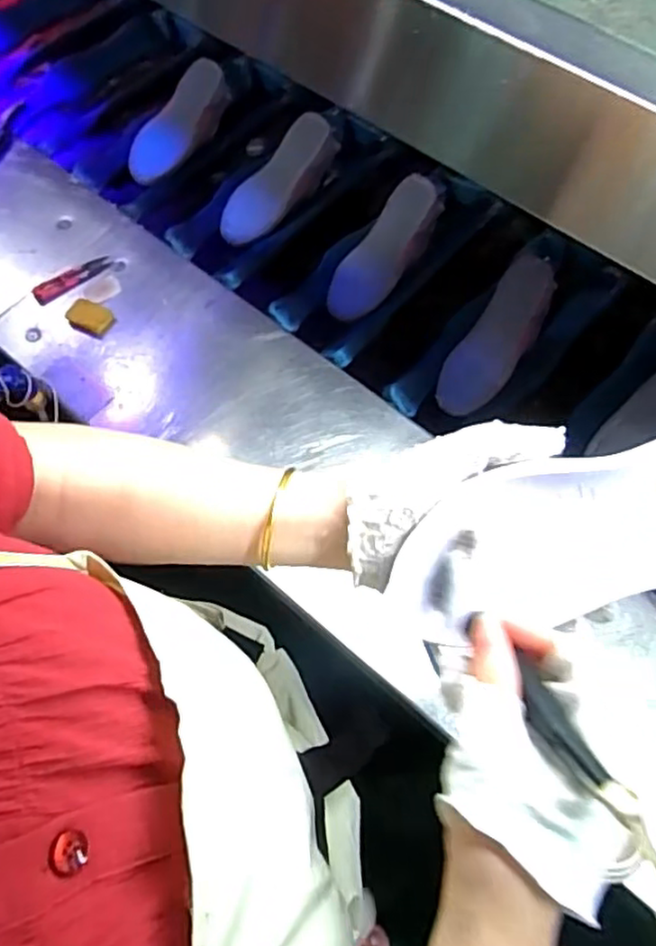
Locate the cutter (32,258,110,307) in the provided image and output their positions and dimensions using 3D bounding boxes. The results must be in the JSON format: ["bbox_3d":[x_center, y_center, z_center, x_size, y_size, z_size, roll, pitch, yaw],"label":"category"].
[{"bbox_3d":[-0.316,-0.240,0.835,0.101,0.009,0.026,-34,67,-12],"label":"cutter"}]

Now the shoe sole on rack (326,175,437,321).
[{"bbox_3d":[0.068,-0.284,0.858,0.067,0.012,0.199,35,95,16],"label":"shoe sole on rack"}]

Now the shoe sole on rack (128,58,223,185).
[{"bbox_3d":[-0.219,-0.504,0.971,0.067,0.025,0.202,29,83,14],"label":"shoe sole on rack"}]

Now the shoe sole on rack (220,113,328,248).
[{"bbox_3d":[-0.071,-0.400,0.926,0.201,0.023,0.064,-48,70,9],"label":"shoe sole on rack"}]

